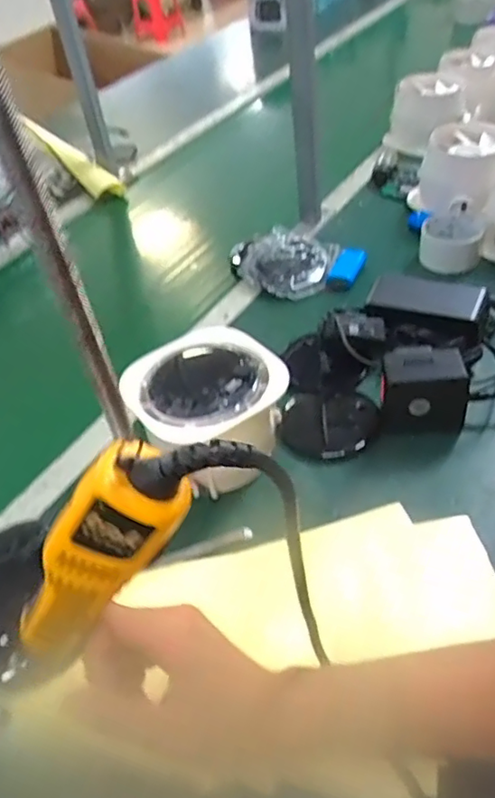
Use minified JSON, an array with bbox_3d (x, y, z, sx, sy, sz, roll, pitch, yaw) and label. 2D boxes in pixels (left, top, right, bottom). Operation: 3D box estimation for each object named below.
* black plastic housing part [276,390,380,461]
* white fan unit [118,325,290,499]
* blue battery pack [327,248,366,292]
[{"bbox_3d":[0.083,0.023,0.623,0.099,0.016,0.090,-4,43,3],"label":"black plastic housing part"},{"bbox_3d":[-0.035,0.018,0.580,0.135,0.104,0.147,-3,43,3],"label":"white fan unit"},{"bbox_3d":[0.135,-0.176,0.821,0.037,0.020,0.087,13,47,20],"label":"blue battery pack"}]

